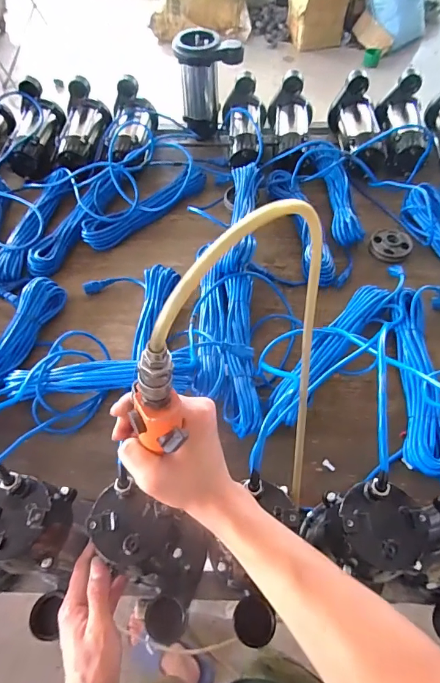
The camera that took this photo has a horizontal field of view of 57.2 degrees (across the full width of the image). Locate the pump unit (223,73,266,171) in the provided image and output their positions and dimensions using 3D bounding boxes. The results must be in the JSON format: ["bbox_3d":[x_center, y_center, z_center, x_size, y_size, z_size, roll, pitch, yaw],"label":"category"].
[{"bbox_3d":[0.062,-0.562,1.057,0.117,0.133,0.264,2,58,3],"label":"pump unit"}]

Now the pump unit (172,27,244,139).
[{"bbox_3d":[-0.029,-0.680,1.073,0.165,0.215,0.102,-3,58,-1],"label":"pump unit"}]

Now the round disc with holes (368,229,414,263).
[{"bbox_3d":[0.382,-0.214,0.907,0.089,0.027,0.089,-1,58,1],"label":"round disc with holes"}]

